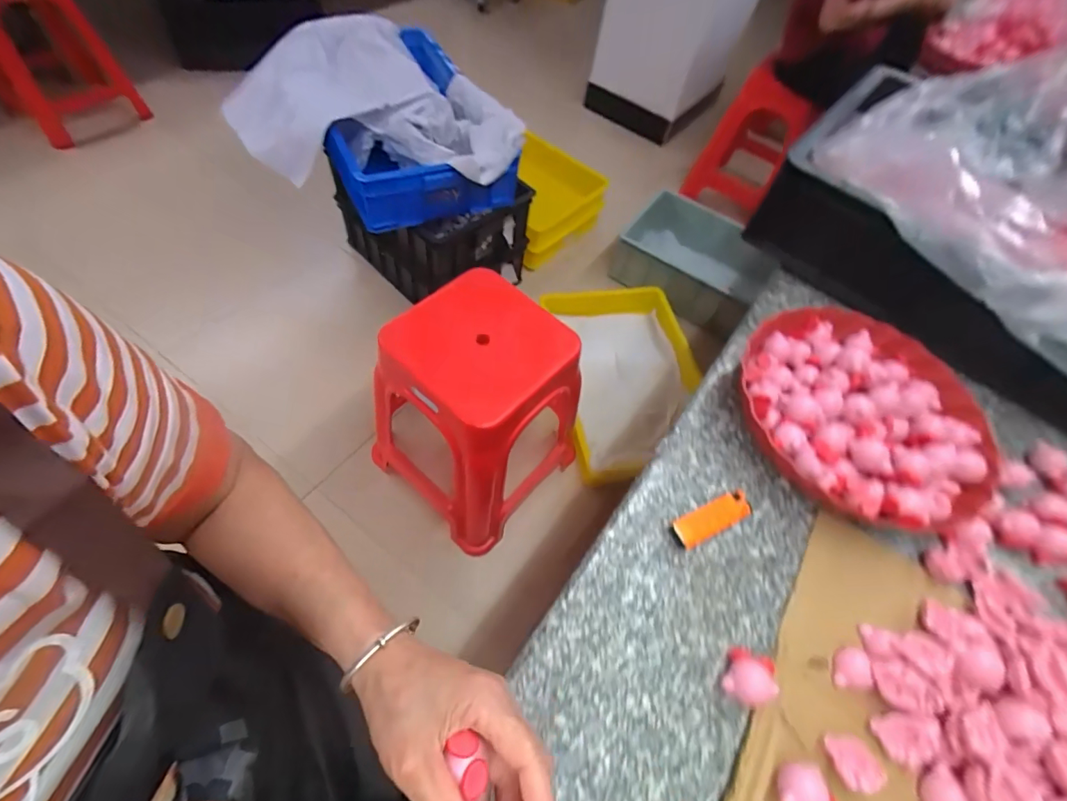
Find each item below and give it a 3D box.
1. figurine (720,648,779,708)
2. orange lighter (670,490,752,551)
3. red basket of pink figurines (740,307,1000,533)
[{"bbox_3d":[0.160,0.204,0.343,0.034,0.023,0.036,4,58,-6],"label":"figurine"},{"bbox_3d":[0.158,0.104,0.408,0.080,0.014,0.025,-20,63,-19],"label":"orange lighter"},{"bbox_3d":[0.323,0.012,0.460,0.231,0.055,0.229,4,58,-6],"label":"red basket of pink figurines"}]

